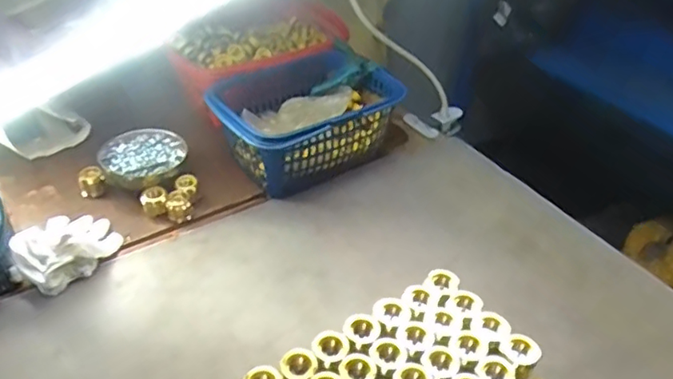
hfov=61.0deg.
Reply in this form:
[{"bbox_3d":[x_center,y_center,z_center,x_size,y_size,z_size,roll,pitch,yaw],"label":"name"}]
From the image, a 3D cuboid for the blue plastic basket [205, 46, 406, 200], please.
[{"bbox_3d":[-0.041,-0.099,0.824,0.256,0.111,0.185,-24,46,-32],"label":"blue plastic basket"}]

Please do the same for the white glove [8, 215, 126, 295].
[{"bbox_3d":[-0.303,0.062,0.658,0.071,0.053,0.127,17,40,15],"label":"white glove"}]

